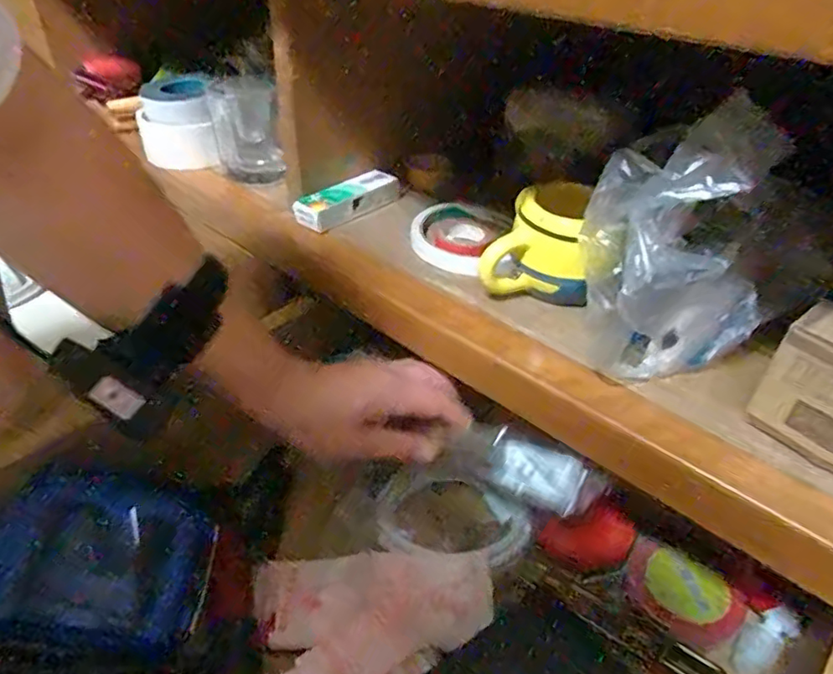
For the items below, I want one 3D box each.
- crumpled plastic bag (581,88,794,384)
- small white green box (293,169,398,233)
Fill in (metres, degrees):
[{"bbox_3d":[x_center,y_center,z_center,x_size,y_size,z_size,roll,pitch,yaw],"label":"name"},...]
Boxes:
[{"bbox_3d":[0.126,-0.041,0.304,0.090,0.150,0.059,27,43,27],"label":"crumpled plastic bag"},{"bbox_3d":[-0.056,-0.113,0.494,0.093,0.021,0.031,-28,47,-35],"label":"small white green box"}]

